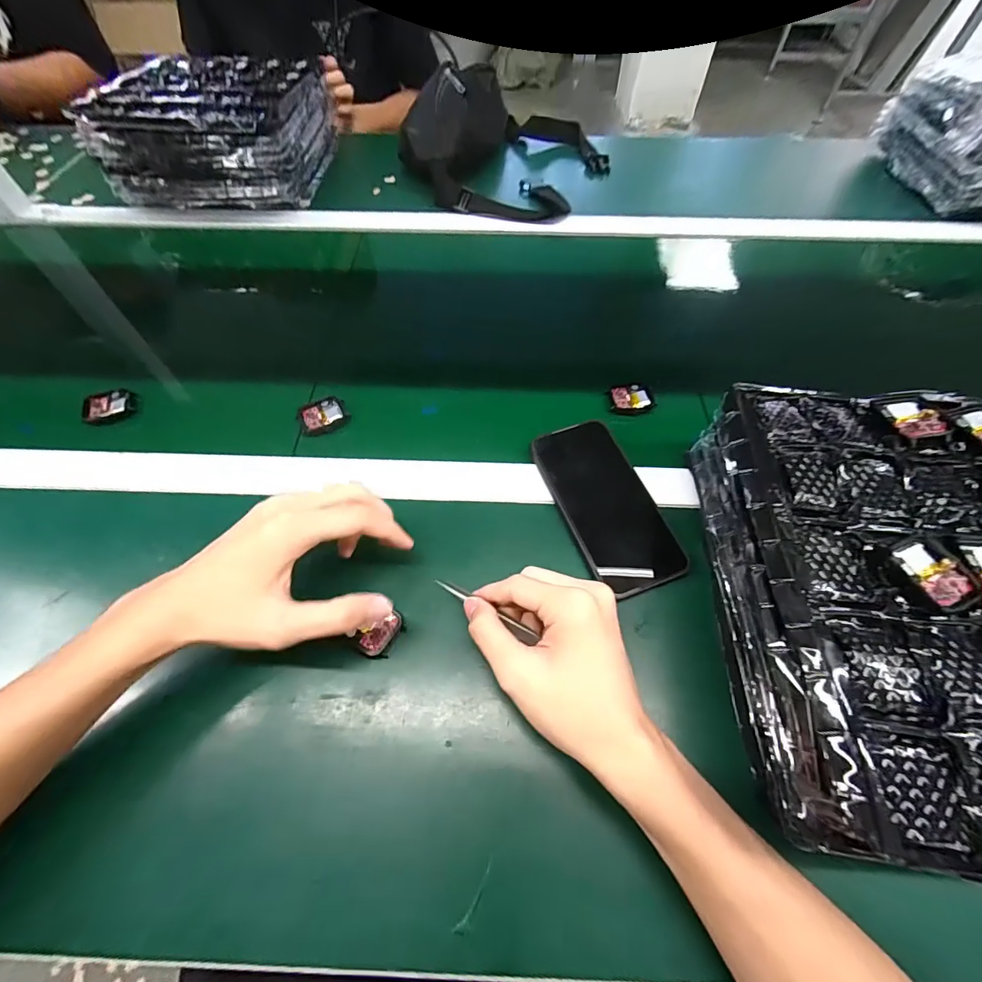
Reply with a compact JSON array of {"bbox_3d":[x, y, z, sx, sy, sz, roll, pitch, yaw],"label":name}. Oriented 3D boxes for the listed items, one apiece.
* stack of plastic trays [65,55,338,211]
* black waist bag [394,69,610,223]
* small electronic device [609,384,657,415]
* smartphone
[{"bbox_3d":[-0.398,-0.541,0.659,0.265,0.115,0.267,1,59,0],"label":"stack of plastic trays"},{"bbox_3d":[0.027,-0.549,0.684,0.297,0.115,0.322,18,60,10],"label":"black waist bag"},{"bbox_3d":[0.146,-0.095,0.452,0.044,0.007,0.039,3,63,5],"label":"small electronic device"},{"bbox_3d":[0.100,0.009,0.380,0.078,0.008,0.159,-20,64,-7],"label":"smartphone"}]

